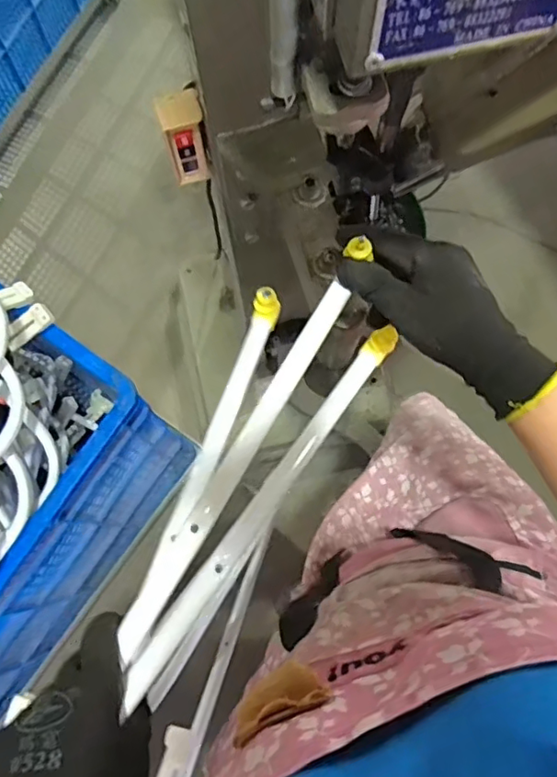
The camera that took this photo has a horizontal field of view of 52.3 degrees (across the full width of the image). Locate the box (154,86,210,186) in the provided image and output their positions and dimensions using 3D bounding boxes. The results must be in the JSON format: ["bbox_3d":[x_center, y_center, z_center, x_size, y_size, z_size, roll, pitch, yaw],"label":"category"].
[{"bbox_3d":[-0.111,-0.296,0.674,0.047,0.101,0.047,-17,75,-4],"label":"box"}]

